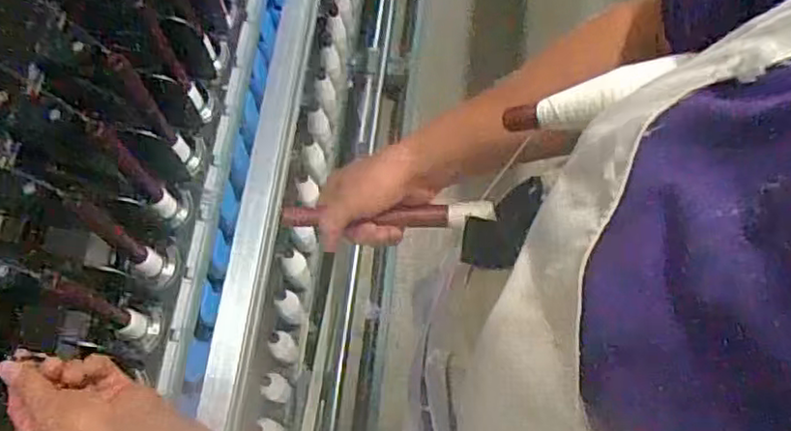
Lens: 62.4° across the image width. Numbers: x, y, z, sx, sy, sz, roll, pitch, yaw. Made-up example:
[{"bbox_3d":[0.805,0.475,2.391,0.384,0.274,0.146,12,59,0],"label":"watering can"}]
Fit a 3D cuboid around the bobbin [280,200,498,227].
[{"bbox_3d":[-0.009,-0.001,0.604,0.198,0.022,0.021,-1,70,8],"label":"bobbin"}]

